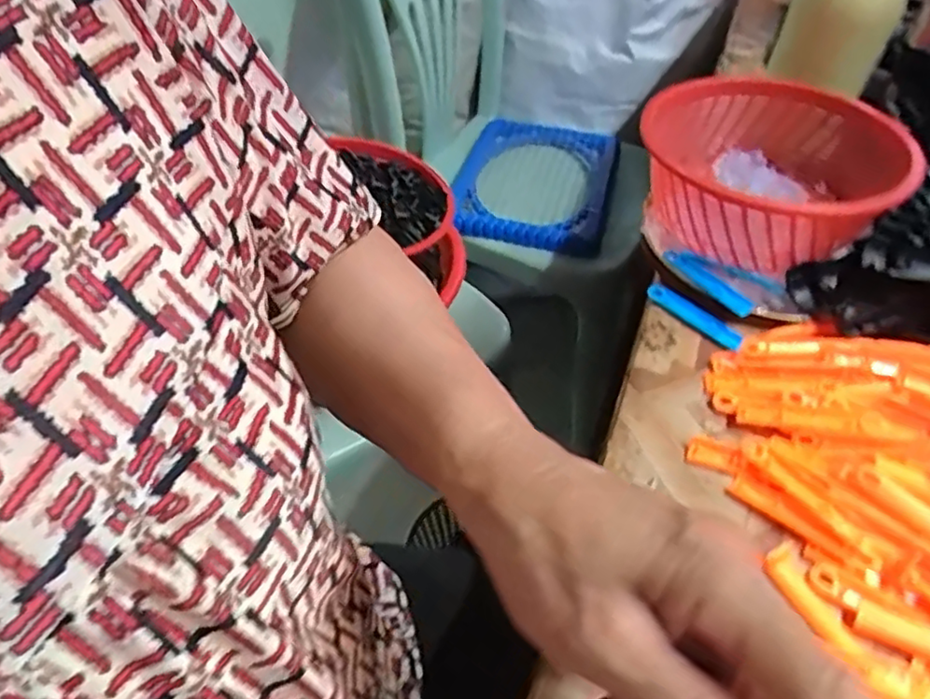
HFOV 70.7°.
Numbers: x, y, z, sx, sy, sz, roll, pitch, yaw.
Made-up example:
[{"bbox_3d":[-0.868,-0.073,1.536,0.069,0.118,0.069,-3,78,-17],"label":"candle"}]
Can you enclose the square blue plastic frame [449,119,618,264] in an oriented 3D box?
[{"bbox_3d":[0.106,-0.270,1.076,0.259,0.051,0.325,11,45,9],"label":"square blue plastic frame"}]

